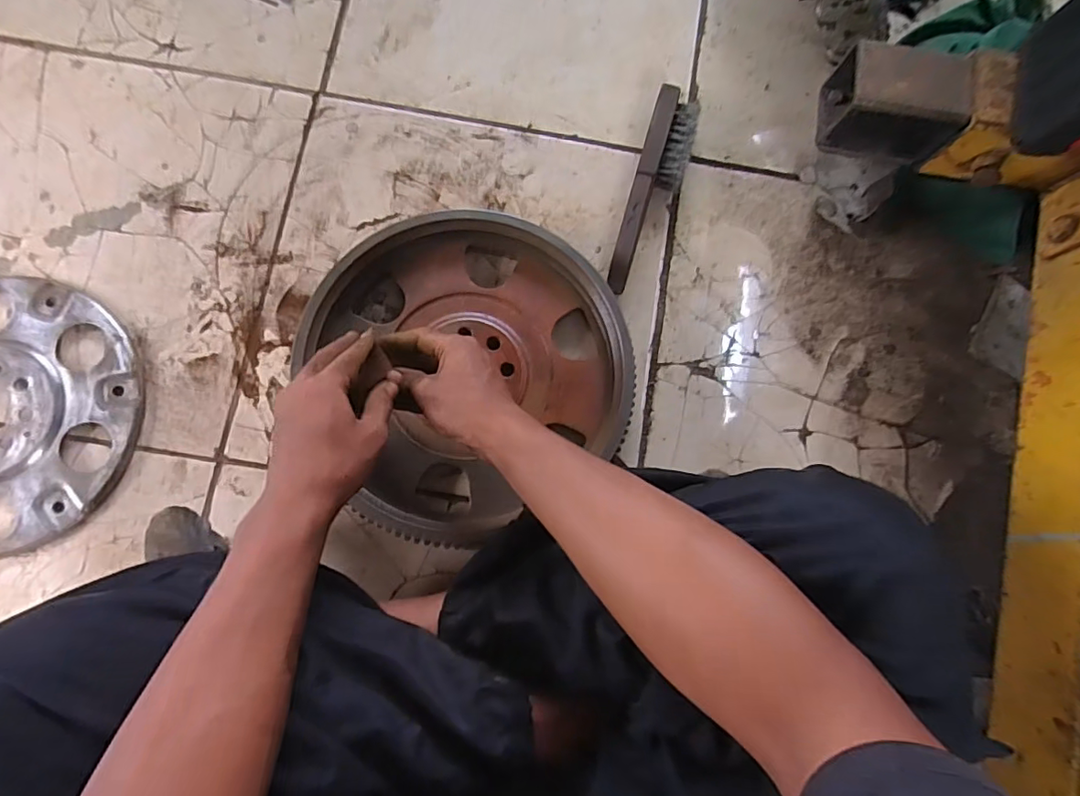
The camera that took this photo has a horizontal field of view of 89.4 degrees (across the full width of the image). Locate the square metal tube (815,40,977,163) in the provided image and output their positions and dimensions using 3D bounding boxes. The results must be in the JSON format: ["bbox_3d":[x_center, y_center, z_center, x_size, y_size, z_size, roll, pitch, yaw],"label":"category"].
[{"bbox_3d":[0.302,-0.258,0.474,0.102,0.070,0.069,9,80,-2],"label":"square metal tube"}]

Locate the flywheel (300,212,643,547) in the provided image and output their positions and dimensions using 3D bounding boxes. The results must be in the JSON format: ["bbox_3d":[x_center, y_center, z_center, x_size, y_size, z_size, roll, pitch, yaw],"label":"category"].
[{"bbox_3d":[-0.071,-0.021,0.523,0.309,0.045,0.306,1,81,-4],"label":"flywheel"}]

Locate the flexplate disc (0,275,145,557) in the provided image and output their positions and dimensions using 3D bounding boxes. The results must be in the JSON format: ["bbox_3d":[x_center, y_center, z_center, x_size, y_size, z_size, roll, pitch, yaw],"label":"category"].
[{"bbox_3d":[-0.526,0.014,0.526,0.268,0.012,0.263,0,81,-3],"label":"flexplate disc"}]

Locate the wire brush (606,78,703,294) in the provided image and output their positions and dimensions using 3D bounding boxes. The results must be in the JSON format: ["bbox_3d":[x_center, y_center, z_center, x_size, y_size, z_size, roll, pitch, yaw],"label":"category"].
[{"bbox_3d":[0.123,-0.216,0.578,0.055,0.038,0.223,16,80,-1],"label":"wire brush"}]

